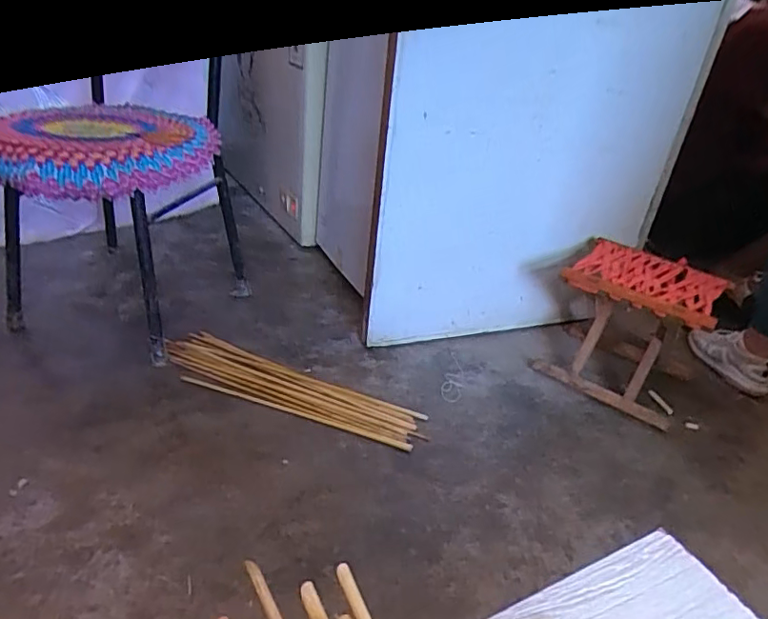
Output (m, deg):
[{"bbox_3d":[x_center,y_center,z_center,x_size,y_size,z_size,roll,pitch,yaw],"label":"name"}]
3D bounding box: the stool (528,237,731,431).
[{"bbox_3d":[0.515,0.034,1.142,0.280,0.275,0.231,29,39,30],"label":"stool"}]

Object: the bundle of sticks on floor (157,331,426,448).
[{"bbox_3d":[-0.201,0.160,1.129,0.580,0.034,0.136,19,35,17],"label":"bundle of sticks on floor"}]

